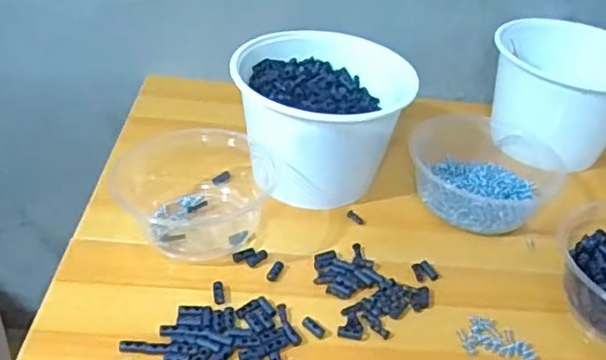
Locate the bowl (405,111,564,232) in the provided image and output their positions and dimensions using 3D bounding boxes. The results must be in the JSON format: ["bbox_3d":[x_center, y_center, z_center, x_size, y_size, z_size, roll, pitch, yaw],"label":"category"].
[{"bbox_3d":[0.178,-0.015,0.613,0.148,0.041,0.137,4,41,-4],"label":"bowl"}]

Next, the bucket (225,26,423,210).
[{"bbox_3d":[0.012,-0.069,0.594,0.154,0.110,0.153,4,41,-4],"label":"bucket"}]

